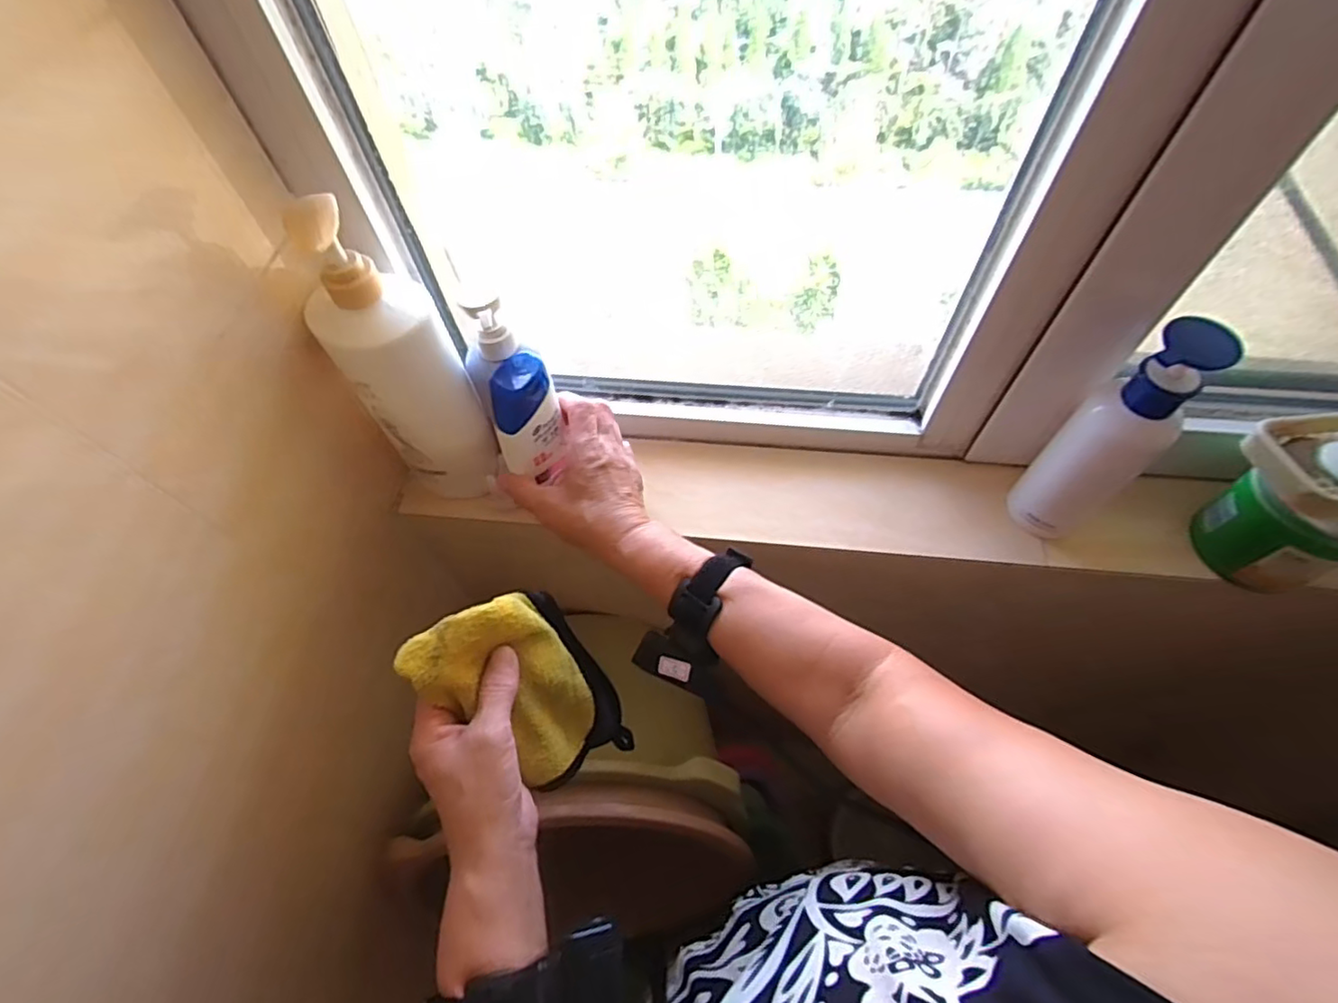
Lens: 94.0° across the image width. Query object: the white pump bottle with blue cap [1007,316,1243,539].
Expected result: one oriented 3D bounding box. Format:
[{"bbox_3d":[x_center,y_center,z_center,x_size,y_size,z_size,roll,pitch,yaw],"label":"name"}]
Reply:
[{"bbox_3d":[0.337,-0.046,0.475,0.075,0.212,0.059,-32,64,-14],"label":"white pump bottle with blue cap"}]

